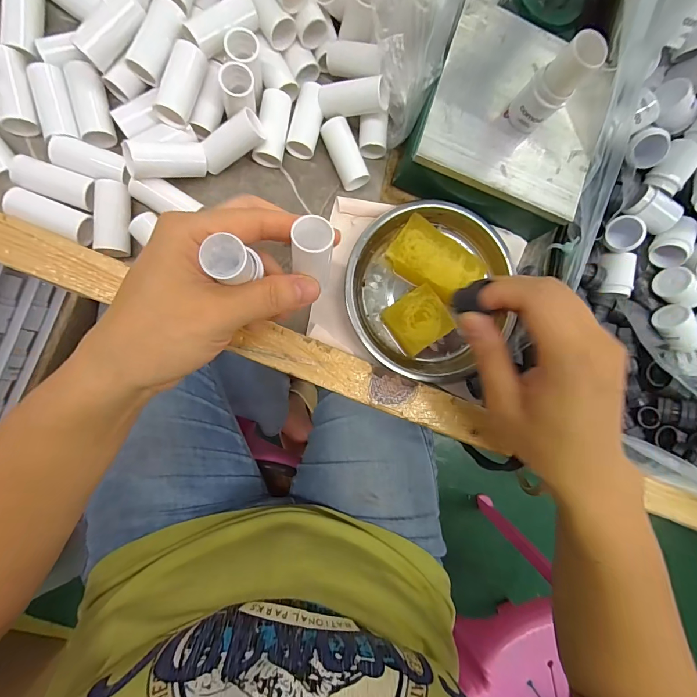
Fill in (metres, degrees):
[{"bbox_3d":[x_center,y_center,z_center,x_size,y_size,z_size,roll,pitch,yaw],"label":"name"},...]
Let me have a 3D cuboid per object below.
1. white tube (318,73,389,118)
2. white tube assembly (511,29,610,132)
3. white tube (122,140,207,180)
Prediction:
[{"bbox_3d":[0.003,-0.173,0.255,0.047,0.018,0.017,2,88,16],"label":"white tube"},{"bbox_3d":[0.125,-0.161,0.228,0.024,0.058,0.021,43,82,-6],"label":"white tube assembly"},{"bbox_3d":[-0.117,-0.122,0.237,0.049,0.017,0.019,-20,92,-35],"label":"white tube"}]

